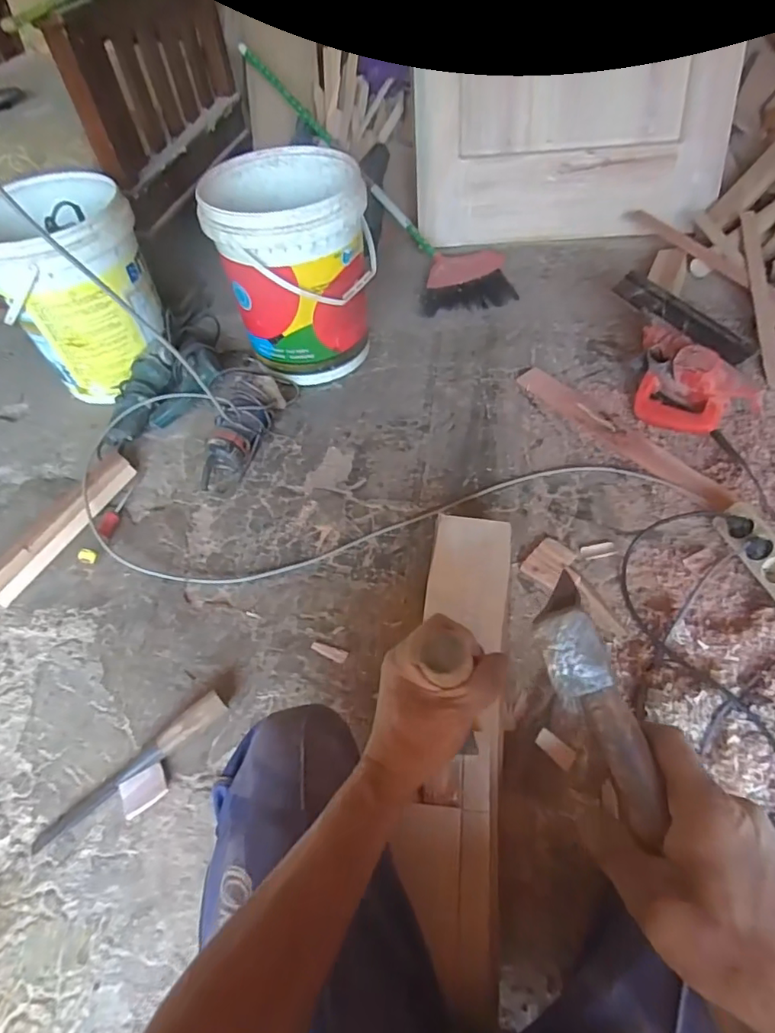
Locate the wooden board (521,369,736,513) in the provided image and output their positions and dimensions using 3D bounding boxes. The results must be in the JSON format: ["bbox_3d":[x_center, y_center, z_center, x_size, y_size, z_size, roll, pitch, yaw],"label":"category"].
[{"bbox_3d":[0.428,-0.158,1.025,0.067,0.011,0.471,-32,55,-15],"label":"wooden board"}]

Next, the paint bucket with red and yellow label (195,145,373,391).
[{"bbox_3d":[-0.186,-0.515,1.134,0.301,0.353,0.299,-13,53,-4],"label":"paint bucket with red and yellow label"}]

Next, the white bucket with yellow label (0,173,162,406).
[{"bbox_3d":[-0.639,-0.476,1.152,0.291,0.370,0.315,-22,54,-10],"label":"white bucket with yellow label"}]

